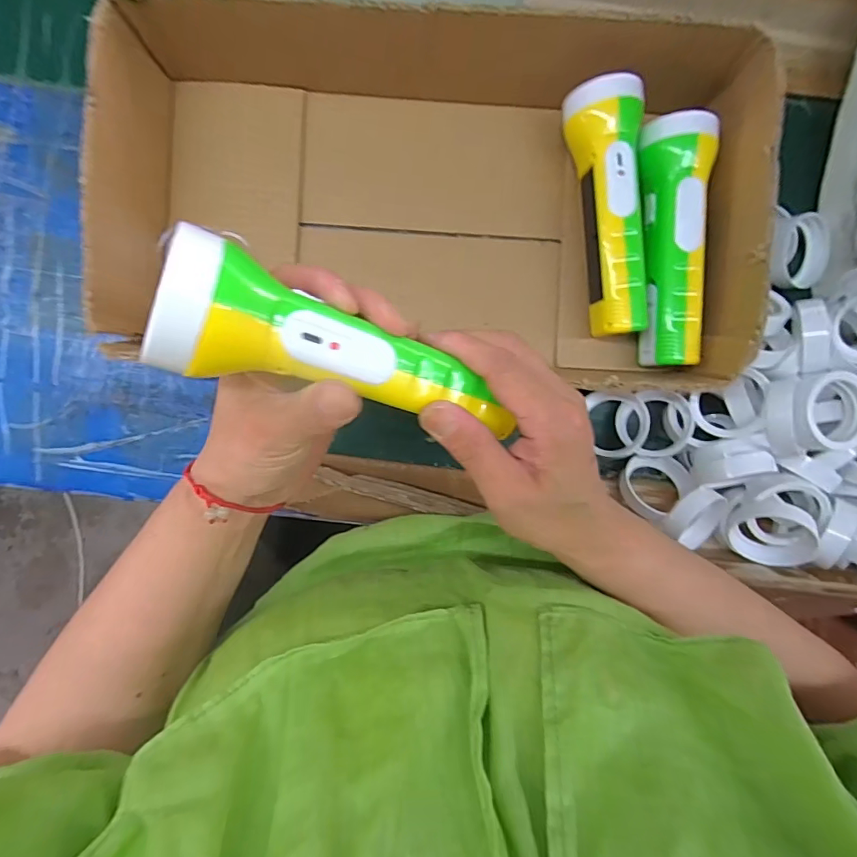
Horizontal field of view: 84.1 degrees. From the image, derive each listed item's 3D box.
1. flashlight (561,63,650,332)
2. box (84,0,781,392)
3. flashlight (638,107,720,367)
[{"bbox_3d":[0.134,-0.156,0.348,0.052,0.055,0.174,-8,91,-1],"label":"flashlight"},{"bbox_3d":[0.006,-0.165,0.338,0.429,0.077,0.205,4,91,-1],"label":"box"},{"bbox_3d":[0.177,-0.133,0.350,0.053,0.049,0.174,2,91,-1],"label":"flashlight"}]

